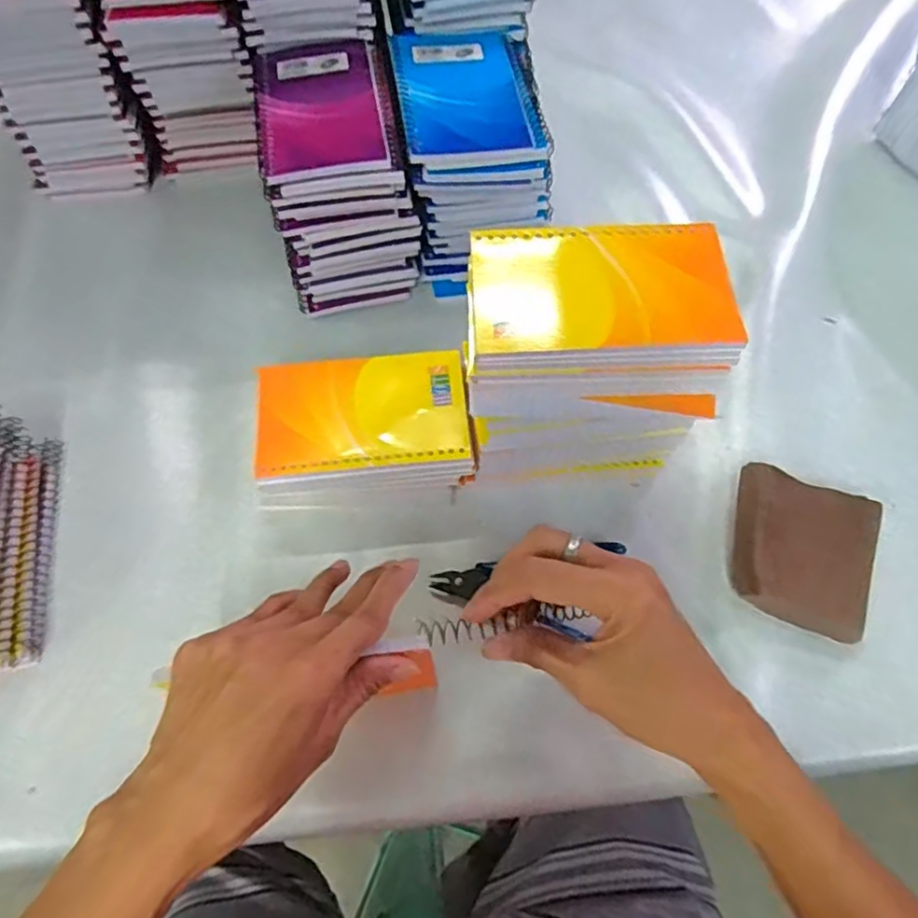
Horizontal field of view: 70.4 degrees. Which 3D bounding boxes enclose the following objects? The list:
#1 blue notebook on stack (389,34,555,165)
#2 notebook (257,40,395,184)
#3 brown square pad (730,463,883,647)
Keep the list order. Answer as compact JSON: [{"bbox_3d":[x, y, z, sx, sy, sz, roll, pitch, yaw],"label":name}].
[{"bbox_3d":[0.005,-0.256,0.453,0.092,0.016,0.127,-7,63,-3],"label":"blue notebook on stack"},{"bbox_3d":[-0.094,-0.242,0.450,0.084,0.015,0.130,-9,63,-4],"label":"notebook"},{"bbox_3d":[0.208,0.057,0.392,0.086,0.028,0.090,17,65,10],"label":"brown square pad"}]

